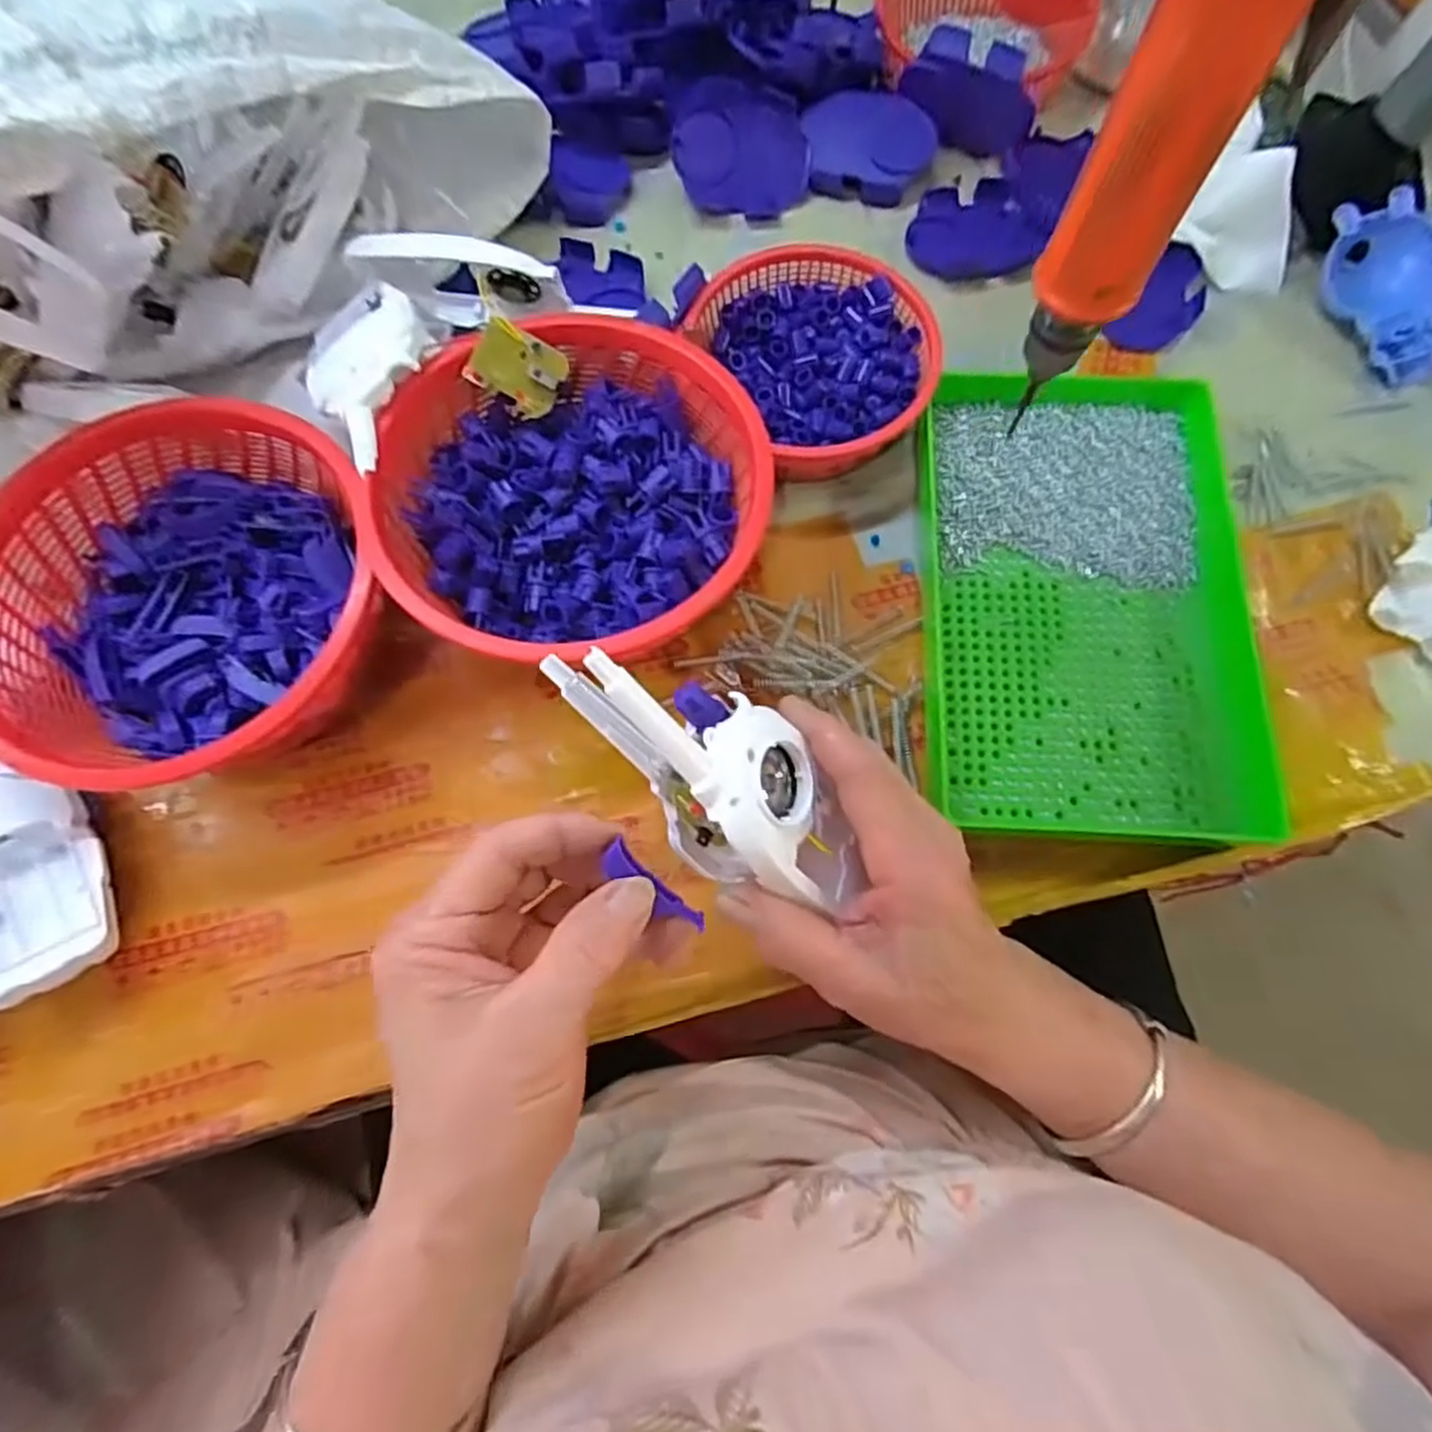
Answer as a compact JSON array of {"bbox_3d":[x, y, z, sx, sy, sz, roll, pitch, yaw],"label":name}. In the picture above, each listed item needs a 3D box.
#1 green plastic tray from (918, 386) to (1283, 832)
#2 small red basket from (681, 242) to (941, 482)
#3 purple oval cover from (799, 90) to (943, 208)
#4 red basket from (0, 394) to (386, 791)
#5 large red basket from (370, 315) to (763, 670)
[{"bbox_3d":[0.182,-0.062,0.366,0.149,0.032,0.248,3,73,0],"label":"green plastic tray"},{"bbox_3d":[0.058,-0.199,0.403,0.113,0.045,0.136,-31,75,-9],"label":"small red basket"},{"bbox_3d":[0.098,-0.366,0.463,0.077,0.019,0.072,-1,73,-1],"label":"purple oval cover"},{"bbox_3d":[-0.239,-0.056,0.350,0.184,0.082,0.188,0,73,0],"label":"red basket"},{"bbox_3d":[-0.066,-0.101,0.361,0.178,0.075,0.177,0,73,0],"label":"large red basket"}]

